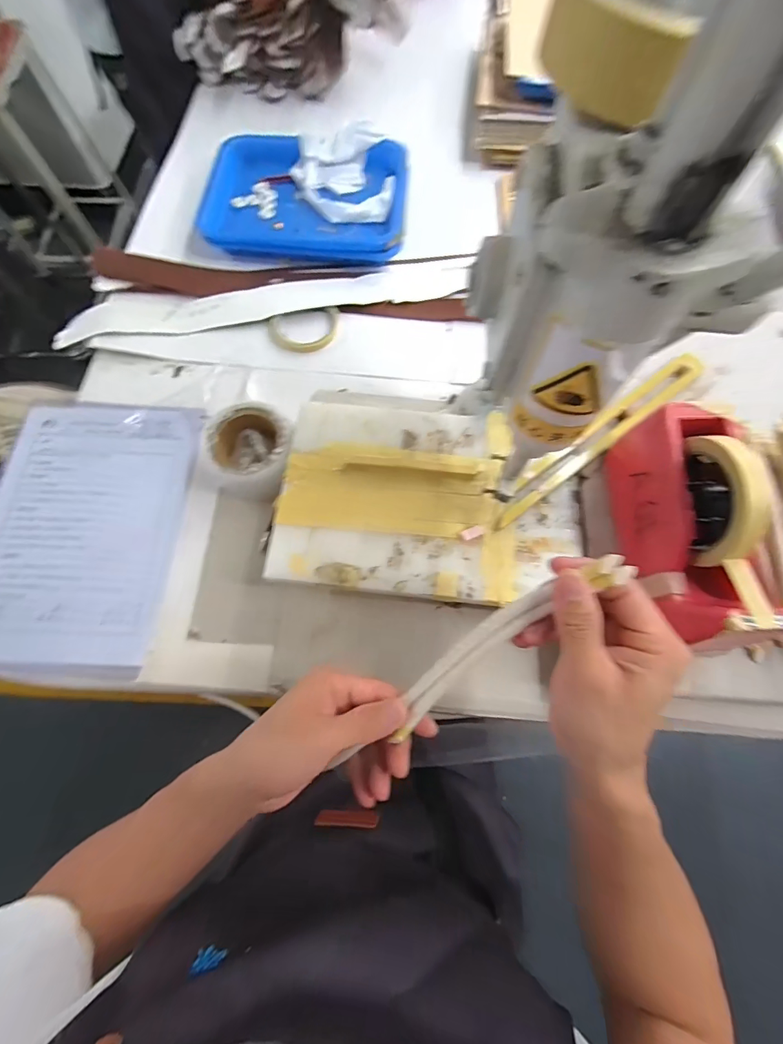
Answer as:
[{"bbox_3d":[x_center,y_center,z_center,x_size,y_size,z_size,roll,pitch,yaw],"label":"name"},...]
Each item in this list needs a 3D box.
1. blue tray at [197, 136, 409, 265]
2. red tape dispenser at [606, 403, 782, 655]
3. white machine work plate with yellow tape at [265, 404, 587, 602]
[{"bbox_3d":[-0.121,-0.468,0.610,0.280,0.039,0.201,1,71,0],"label":"blue tray"},{"bbox_3d":[0.249,0.003,0.351,0.067,0.130,0.191,-1,71,-1],"label":"red tape dispenser"},{"bbox_3d":[0.036,-0.027,0.424,0.289,0.023,0.201,4,70,1],"label":"white machine work plate with yellow tape"}]

